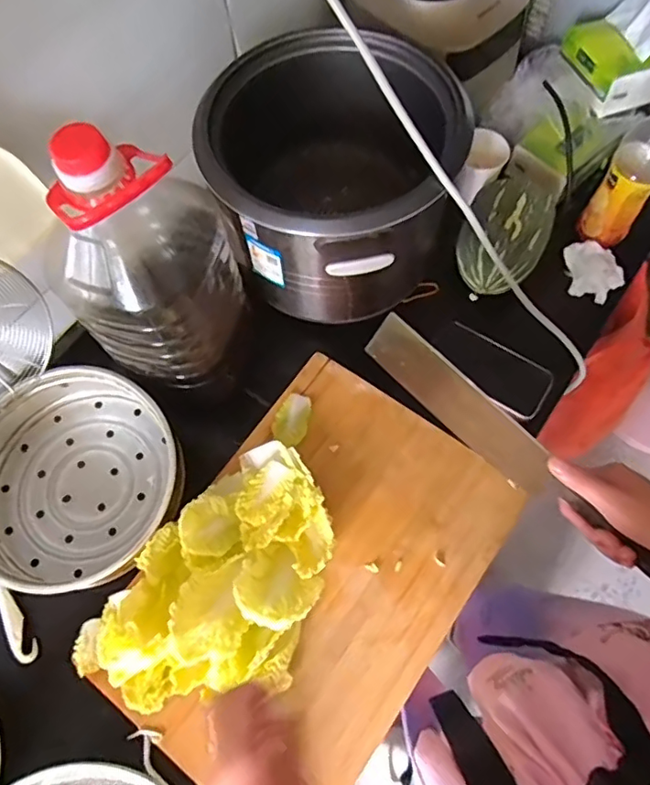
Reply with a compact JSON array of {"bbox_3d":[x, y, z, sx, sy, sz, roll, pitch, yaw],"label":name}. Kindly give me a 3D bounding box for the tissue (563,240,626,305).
[{"bbox_3d":[0.346,-0.158,0.713,0.060,0.027,0.079,-3,67,1],"label":"tissue"}]

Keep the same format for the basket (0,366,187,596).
[{"bbox_3d":[-0.284,0.090,0.612,0.226,0.092,0.242,-1,67,2],"label":"basket"}]

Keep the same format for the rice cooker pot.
[{"bbox_3d":[0.005,-0.228,0.638,0.275,0.199,0.278,-1,67,2],"label":"rice cooker pot"}]

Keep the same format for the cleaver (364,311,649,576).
[{"bbox_3d":[0.161,0.050,0.490,0.307,0.100,0.014,43,74,7],"label":"cleaver"}]

